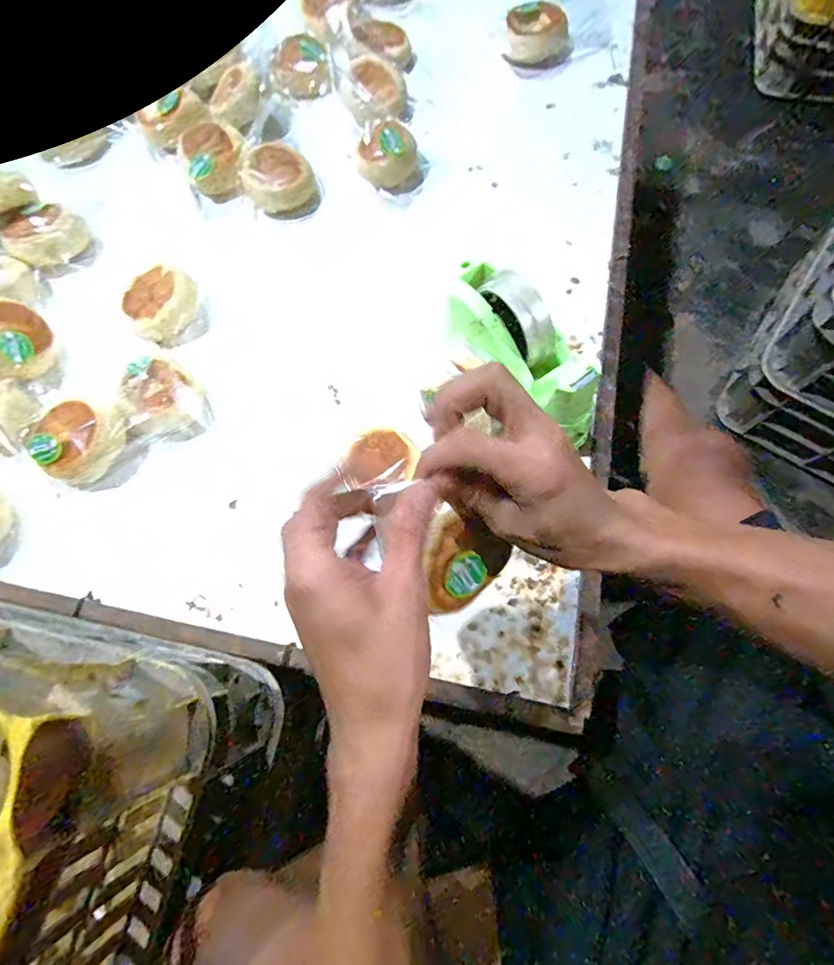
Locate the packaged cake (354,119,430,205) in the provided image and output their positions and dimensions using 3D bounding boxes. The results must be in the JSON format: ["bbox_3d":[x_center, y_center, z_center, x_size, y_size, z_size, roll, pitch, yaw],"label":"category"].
[{"bbox_3d":[-0.034,-0.416,0.617,0.094,0.047,0.091,-2,71,2],"label":"packaged cake"}]

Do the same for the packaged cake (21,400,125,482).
[{"bbox_3d":[-0.347,-0.042,0.498,0.076,0.053,0.083,-1,71,2],"label":"packaged cake"}]

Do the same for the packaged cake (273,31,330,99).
[{"bbox_3d":[-0.167,-0.600,0.689,0.083,0.034,0.094,-12,71,-2],"label":"packaged cake"}]

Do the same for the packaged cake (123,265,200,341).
[{"bbox_3d":[-0.291,-0.203,0.551,0.088,0.049,0.069,-36,73,-9],"label":"packaged cake"}]

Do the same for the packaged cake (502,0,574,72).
[{"bbox_3d":[0.177,-0.659,0.695,0.102,0.038,0.112,7,71,5],"label":"packaged cake"}]

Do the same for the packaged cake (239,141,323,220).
[{"bbox_3d":[-0.179,-0.391,0.623,0.079,0.052,0.081,-1,71,2],"label":"packaged cake"}]

